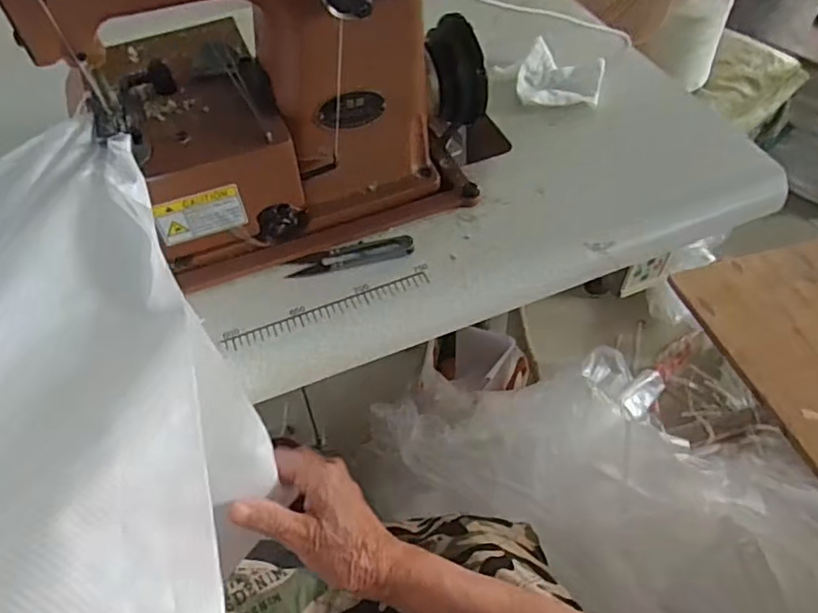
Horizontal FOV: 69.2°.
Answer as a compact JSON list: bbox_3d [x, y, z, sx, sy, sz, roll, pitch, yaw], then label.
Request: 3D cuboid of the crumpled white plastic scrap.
[{"bbox_3d":[0.153,-0.231,0.600,0.081,0.022,0.086,13,56,11],"label":"crumpled white plastic scrap"}]

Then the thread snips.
[{"bbox_3d":[-0.047,-0.042,0.478,0.101,0.010,0.024,-11,55,-6],"label":"thread snips"}]

